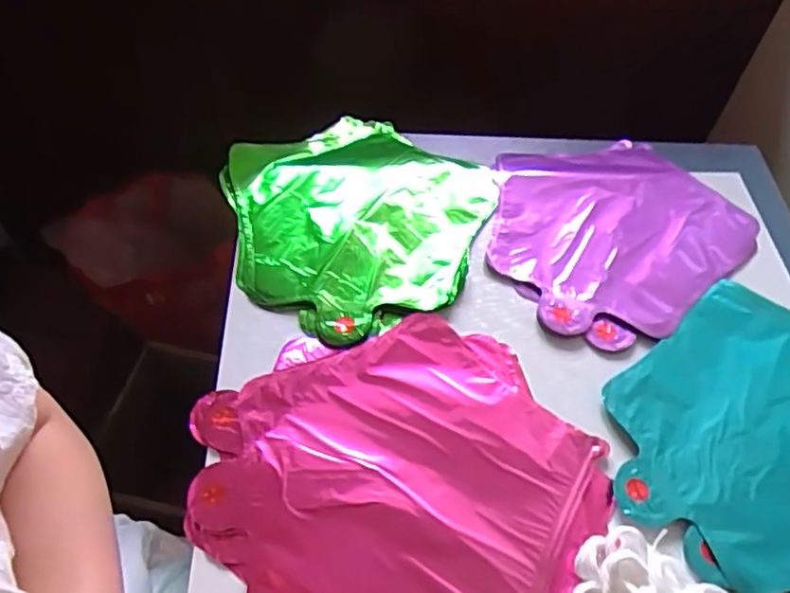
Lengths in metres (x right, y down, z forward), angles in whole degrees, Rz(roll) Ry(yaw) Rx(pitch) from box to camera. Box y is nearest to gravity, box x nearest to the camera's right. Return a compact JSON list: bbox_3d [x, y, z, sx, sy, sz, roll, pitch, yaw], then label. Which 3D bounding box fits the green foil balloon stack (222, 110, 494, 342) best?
[{"bbox_3d":[-0.036,-0.075,0.574,0.234,0.026,0.242,32,59,17],"label":"green foil balloon stack"}]

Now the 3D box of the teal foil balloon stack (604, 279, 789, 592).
[{"bbox_3d":[0.275,0.096,0.474,0.238,0.021,0.229,3,55,-2],"label":"teal foil balloon stack"}]

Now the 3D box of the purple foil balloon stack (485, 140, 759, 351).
[{"bbox_3d":[0.192,-0.068,0.584,0.245,0.018,0.212,-32,63,-24],"label":"purple foil balloon stack"}]

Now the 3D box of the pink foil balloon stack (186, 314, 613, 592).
[{"bbox_3d":[0.001,0.121,0.434,0.260,0.011,0.244,26,57,14],"label":"pink foil balloon stack"}]

